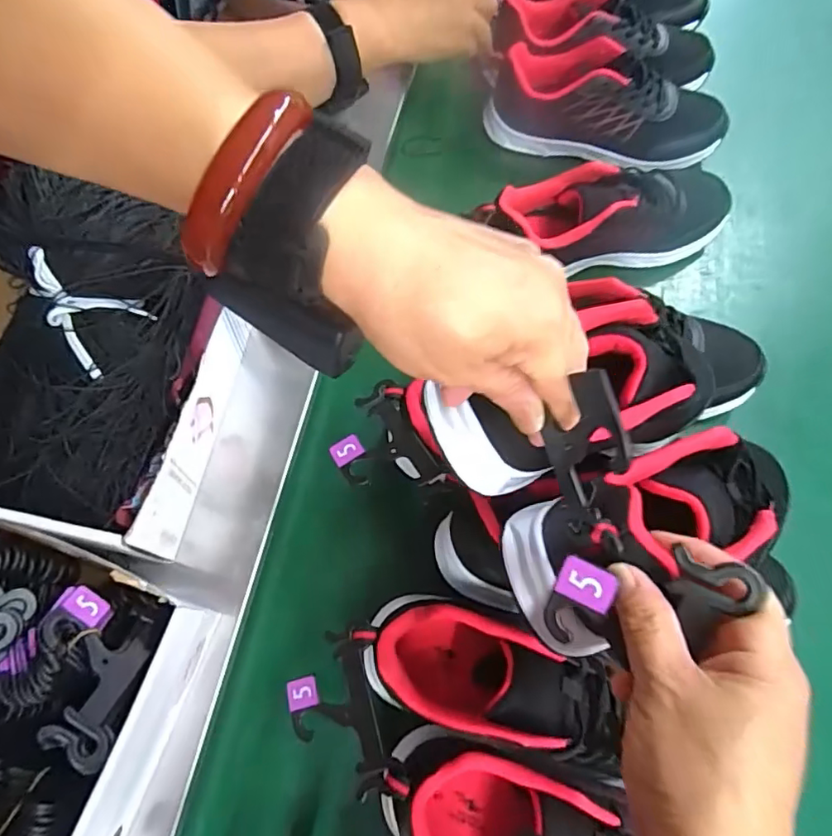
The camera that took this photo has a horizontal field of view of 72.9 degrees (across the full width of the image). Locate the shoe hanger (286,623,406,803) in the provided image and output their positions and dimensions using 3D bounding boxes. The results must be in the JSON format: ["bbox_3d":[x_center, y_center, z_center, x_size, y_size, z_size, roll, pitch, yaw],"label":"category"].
[{"bbox_3d":[-0.050,0.193,0.366,0.072,0.011,0.099,-22,67,17],"label":"shoe hanger"}]

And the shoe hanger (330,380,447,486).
[{"bbox_3d":[-0.028,0.020,0.425,0.068,0.012,0.088,-23,70,-11],"label":"shoe hanger"}]

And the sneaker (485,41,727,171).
[{"bbox_3d":[0.206,-0.331,0.607,0.245,0.080,0.084,13,68,4],"label":"sneaker"}]

